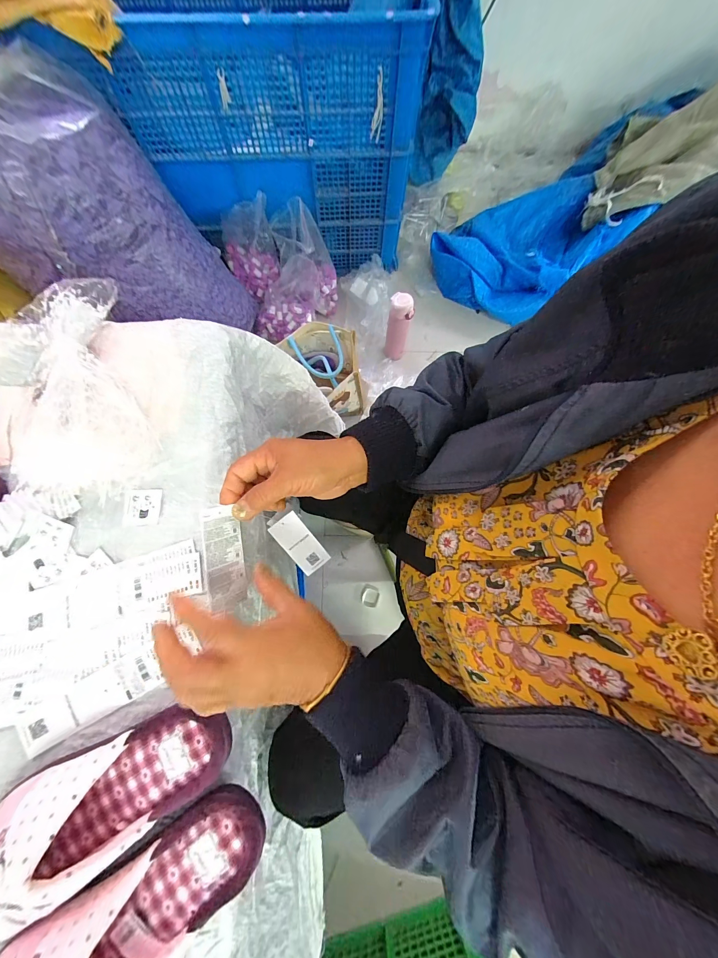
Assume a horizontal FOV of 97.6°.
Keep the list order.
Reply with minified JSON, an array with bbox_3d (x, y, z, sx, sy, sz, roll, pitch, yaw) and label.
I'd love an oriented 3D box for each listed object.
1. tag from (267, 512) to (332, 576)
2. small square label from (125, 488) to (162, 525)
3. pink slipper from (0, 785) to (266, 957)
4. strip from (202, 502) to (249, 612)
[{"bbox_3d":[-0.086,0.094,0.457,0.044,0.007,0.095,-38,109,-10],"label":"tag"},{"bbox_3d":[-0.257,0.033,0.375,0.037,0.004,0.043,0,79,-8],"label":"small square label"},{"bbox_3d":[-0.189,0.366,0.254,0.230,0.074,0.081,-25,77,-21],"label":"pink slipper"},{"bbox_3d":[-0.123,0.071,0.289,0.005,0.039,0.092,0,99,35],"label":"strip"}]

